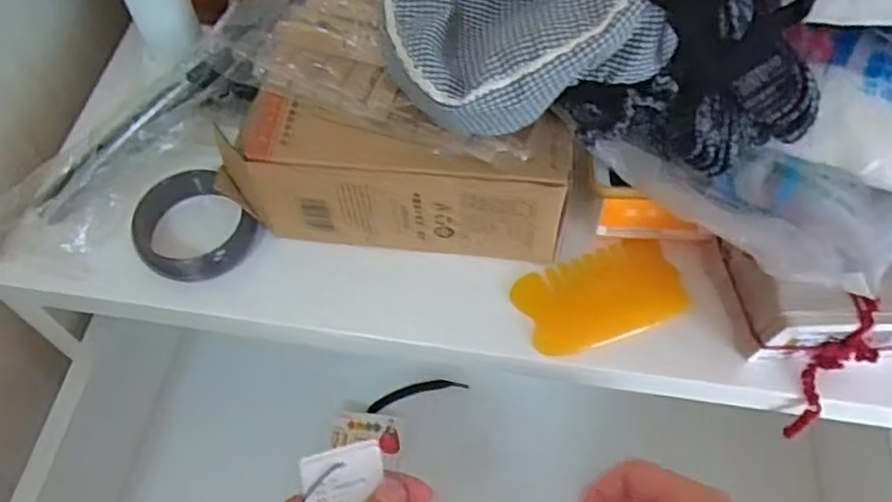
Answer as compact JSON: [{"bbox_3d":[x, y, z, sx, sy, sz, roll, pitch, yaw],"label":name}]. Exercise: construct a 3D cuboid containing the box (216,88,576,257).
[{"bbox_3d":[-0.029,-0.039,0.390,0.187,0.078,0.052,7,59,5],"label":"box"}]

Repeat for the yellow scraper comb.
[{"bbox_3d":[0.087,0.026,0.407,0.089,0.007,0.050,-20,74,-6],"label":"yellow scraper comb"}]

